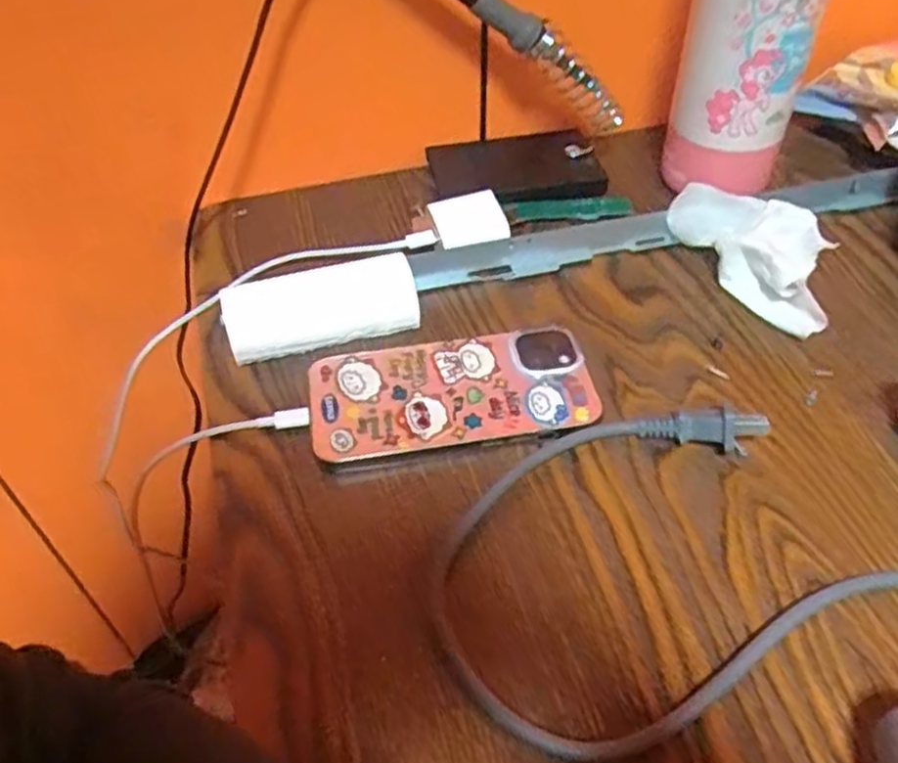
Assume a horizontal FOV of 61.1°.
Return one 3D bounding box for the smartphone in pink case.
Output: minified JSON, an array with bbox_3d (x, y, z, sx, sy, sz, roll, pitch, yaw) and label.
[{"bbox_3d":[0.001,0.006,0.387,0.141,0.016,0.066,-7,48,-6],"label":"smartphone in pink case"}]

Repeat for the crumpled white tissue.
[{"bbox_3d":[0.184,-0.076,0.443,0.053,0.034,0.110,-27,52,-22],"label":"crumpled white tissue"}]

